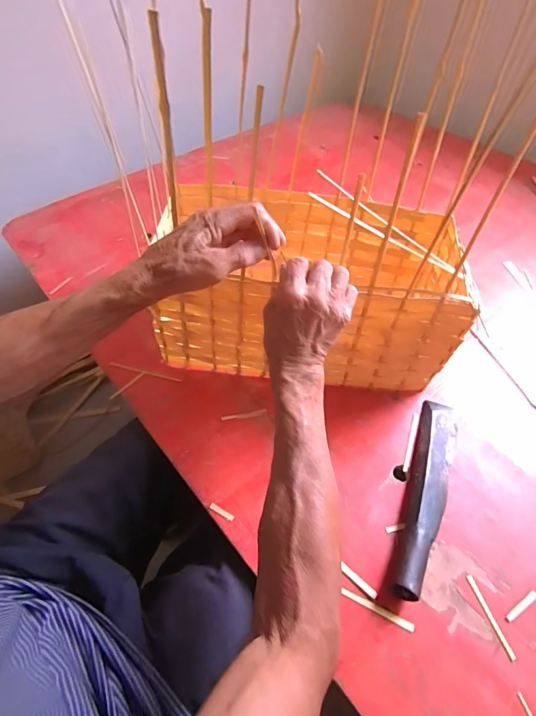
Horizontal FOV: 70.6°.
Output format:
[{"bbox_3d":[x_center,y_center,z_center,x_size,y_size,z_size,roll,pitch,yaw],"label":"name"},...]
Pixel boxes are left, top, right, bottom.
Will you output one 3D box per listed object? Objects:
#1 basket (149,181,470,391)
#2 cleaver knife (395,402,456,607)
[{"bbox_3d":[0.055,-0.109,0.573,0.402,0.211,0.207,6,53,3],"label":"basket"},{"bbox_3d":[0.210,0.163,0.488,0.054,0.033,0.275,19,55,13],"label":"cleaver knife"}]

